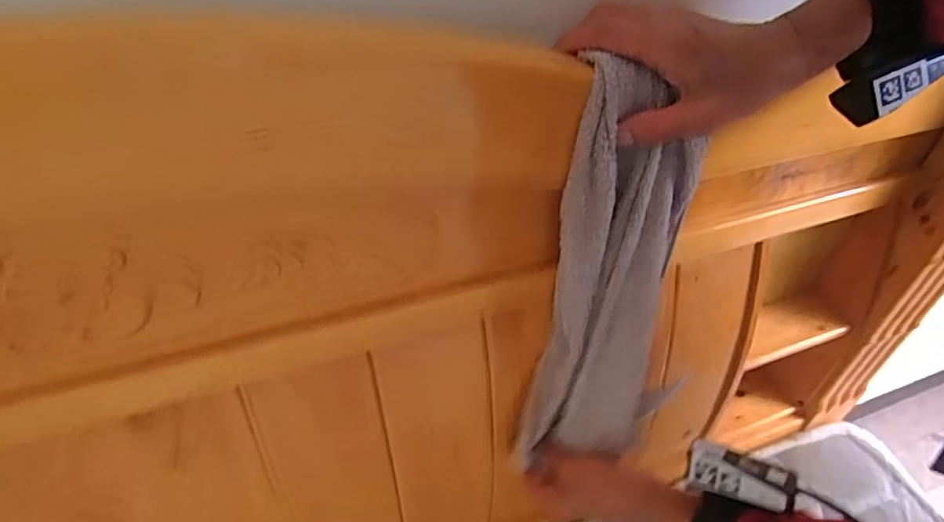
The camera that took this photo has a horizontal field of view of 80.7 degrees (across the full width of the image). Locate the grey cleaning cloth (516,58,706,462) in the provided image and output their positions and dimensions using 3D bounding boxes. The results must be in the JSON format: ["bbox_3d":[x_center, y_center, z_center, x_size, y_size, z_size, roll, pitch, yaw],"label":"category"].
[{"bbox_3d":[0.104,0.024,0.419,0.107,0.332,0.041,2,28,2],"label":"grey cleaning cloth"}]

